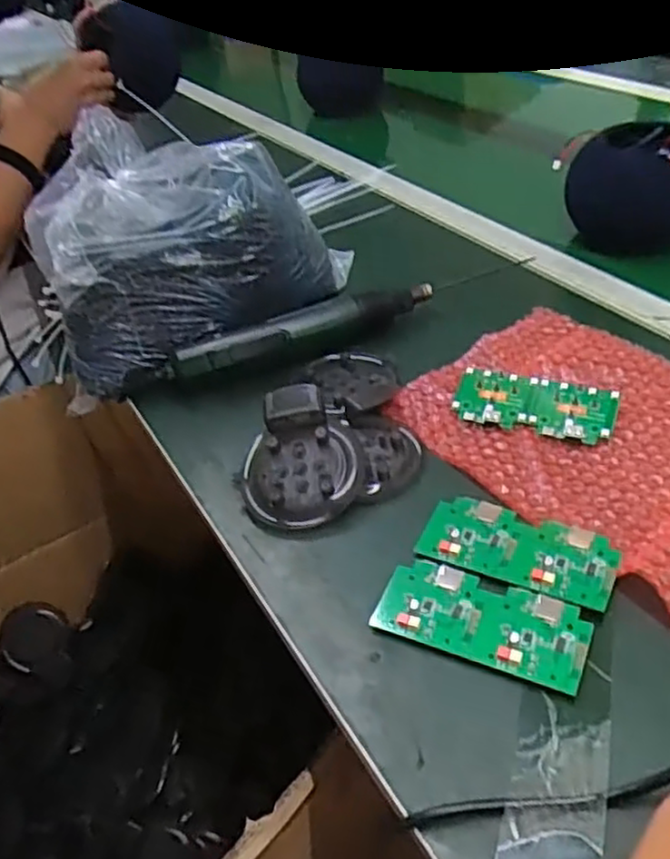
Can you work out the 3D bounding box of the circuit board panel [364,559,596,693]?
[{"bbox_3d":[0.084,0.108,0.411,0.117,0.006,0.051,14,47,26],"label":"circuit board panel"}]

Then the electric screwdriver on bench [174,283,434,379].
[{"bbox_3d":[-0.021,-0.083,0.623,0.230,0.030,0.040,-21,42,-12],"label":"electric screwdriver on bench"}]

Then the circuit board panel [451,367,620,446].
[{"bbox_3d":[0.150,-0.020,0.543,0.117,0.011,0.053,10,45,22],"label":"circuit board panel"}]

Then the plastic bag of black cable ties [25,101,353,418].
[{"bbox_3d":[-0.125,-0.170,0.652,0.262,0.146,0.220,-9,41,2],"label":"plastic bag of black cable ties"}]

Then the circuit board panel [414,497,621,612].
[{"bbox_3d":[0.114,0.072,0.448,0.118,0.007,0.056,15,47,26],"label":"circuit board panel"}]

